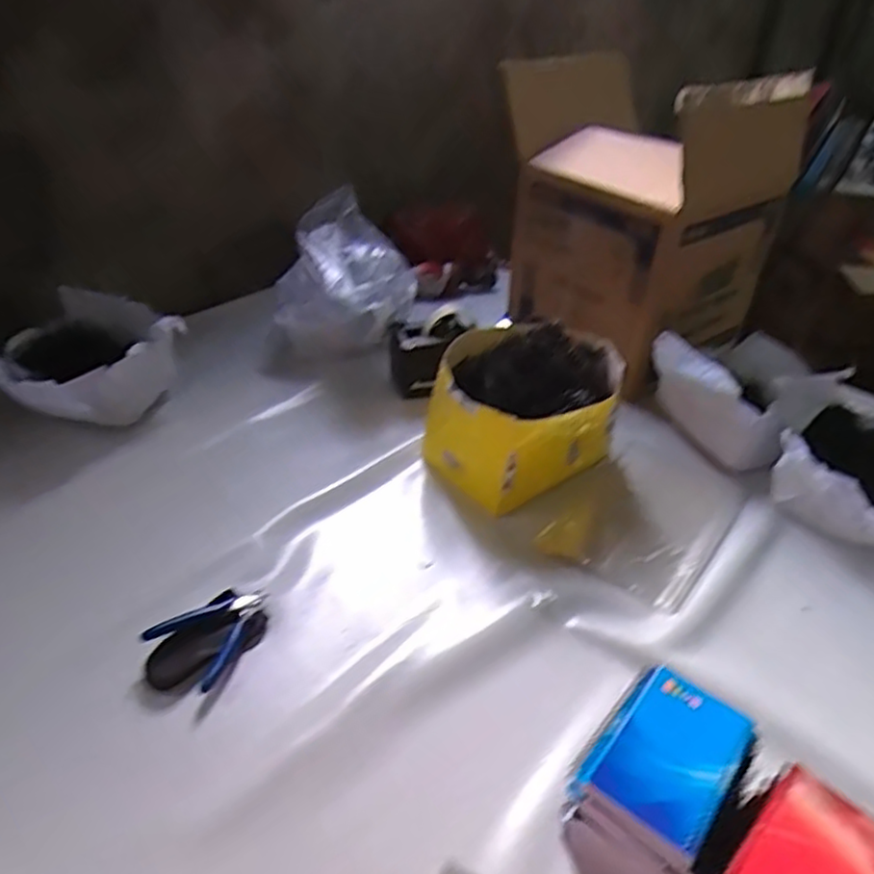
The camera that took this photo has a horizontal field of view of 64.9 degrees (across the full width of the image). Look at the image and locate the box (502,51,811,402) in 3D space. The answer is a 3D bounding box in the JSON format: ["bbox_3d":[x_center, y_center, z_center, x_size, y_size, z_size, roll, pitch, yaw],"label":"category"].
[{"bbox_3d":[0.316,-0.364,1.090,0.317,0.369,0.334,-21,42,-29],"label":"box"}]

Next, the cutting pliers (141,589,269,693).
[{"bbox_3d":[-0.220,0.186,0.681,0.082,0.009,0.113,32,40,11],"label":"cutting pliers"}]

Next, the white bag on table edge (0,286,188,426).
[{"bbox_3d":[-0.497,-0.095,0.980,0.183,0.133,0.237,22,42,24],"label":"white bag on table edge"}]

